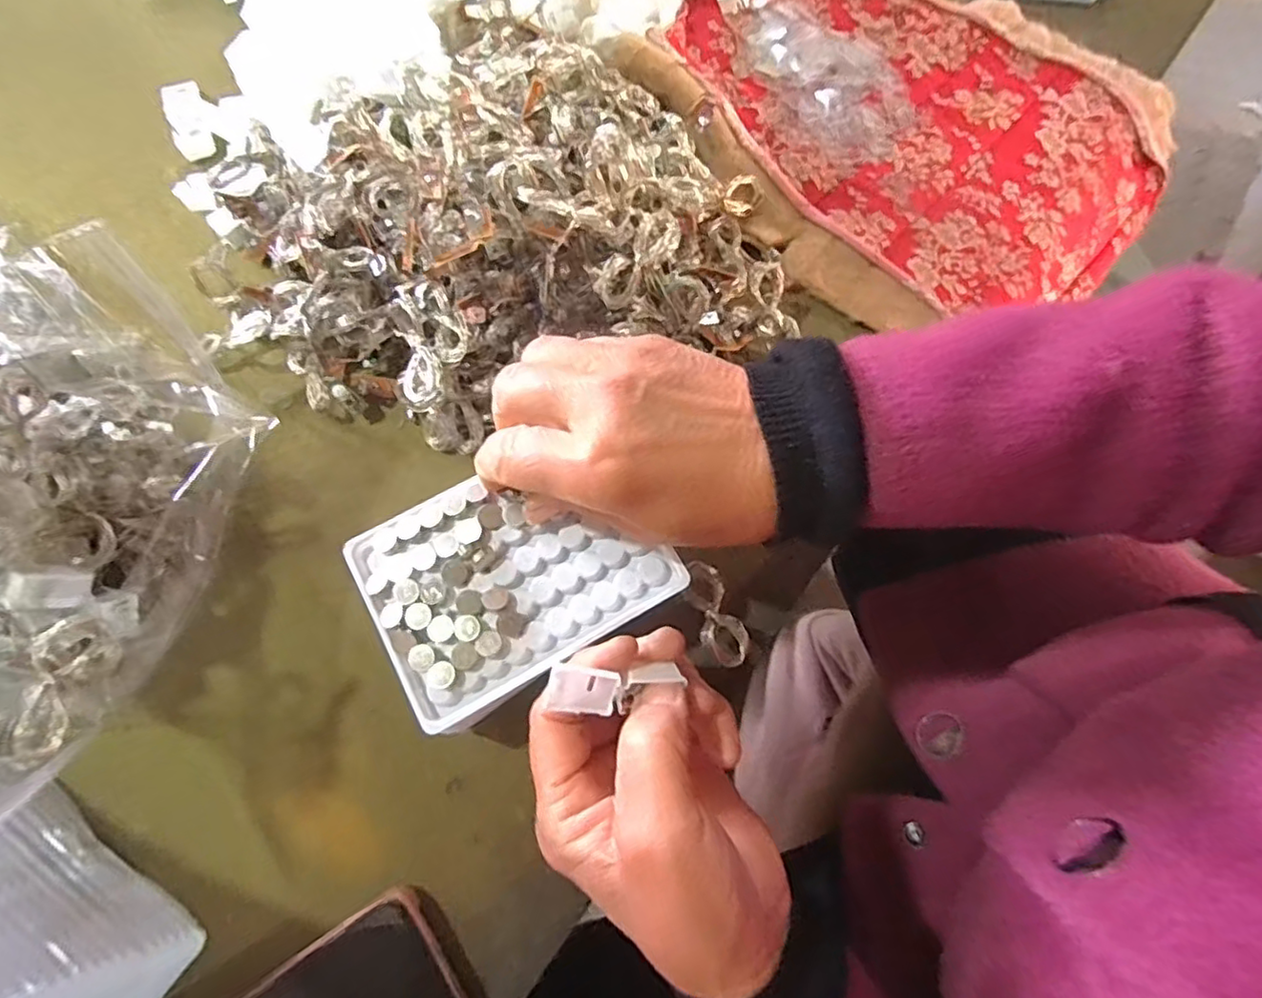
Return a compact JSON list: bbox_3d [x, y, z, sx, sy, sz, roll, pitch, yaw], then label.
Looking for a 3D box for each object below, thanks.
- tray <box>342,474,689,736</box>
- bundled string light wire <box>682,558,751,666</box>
[{"bbox_3d":[-0.052,0.033,0.284,0.125,0.012,0.094,-29,78,-7],"label":"tray"},{"bbox_3d":[0.039,0.054,0.298,0.021,0.011,0.050,-23,78,-6],"label":"bundled string light wire"}]

